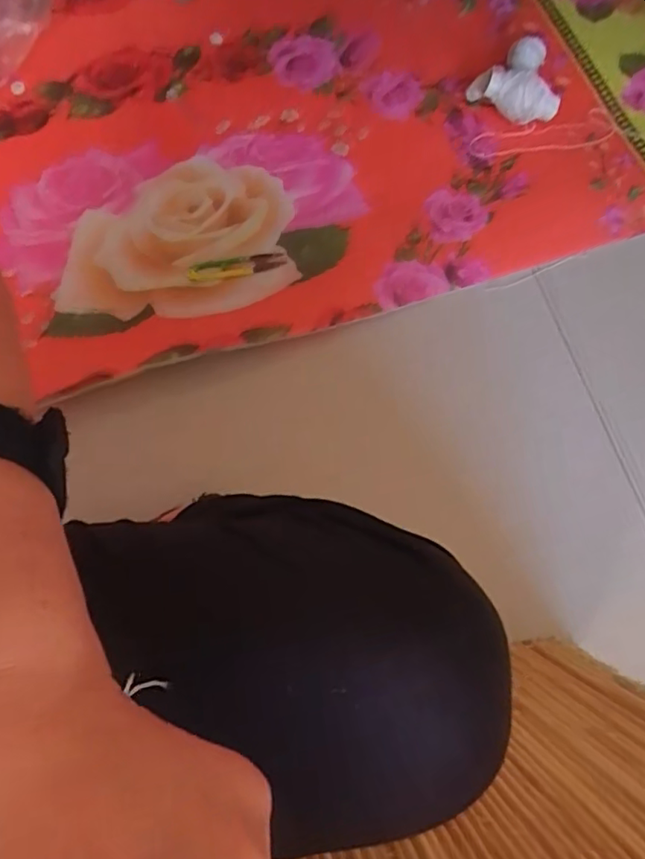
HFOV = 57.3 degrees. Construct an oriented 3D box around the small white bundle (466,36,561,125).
[{"bbox_3d":[0.294,-0.520,0.857,0.131,0.070,0.138,27,73,7],"label":"small white bundle"}]

